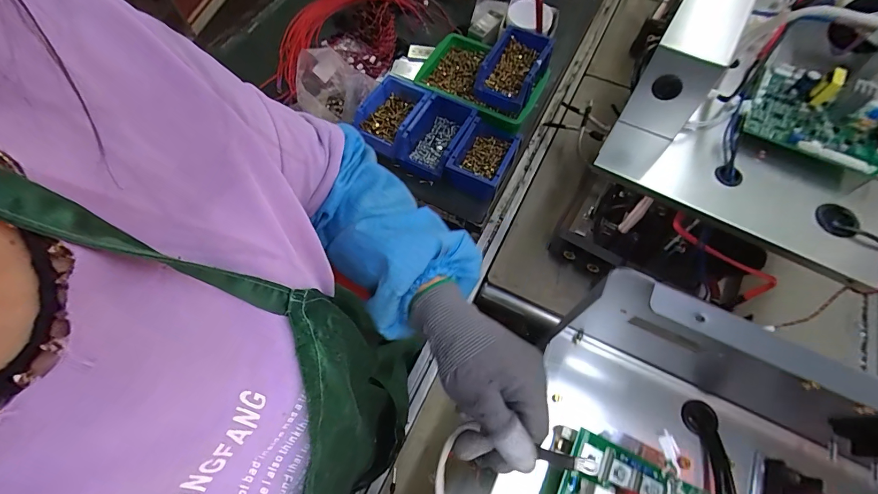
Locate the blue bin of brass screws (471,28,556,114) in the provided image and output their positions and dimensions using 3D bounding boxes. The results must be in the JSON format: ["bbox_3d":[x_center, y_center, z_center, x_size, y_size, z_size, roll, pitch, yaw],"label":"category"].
[{"bbox_3d":[0.147,-0.364,0.771,0.124,0.060,0.168,23,67,11],"label":"blue bin of brass screws"}]

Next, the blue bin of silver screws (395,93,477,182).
[{"bbox_3d":[-0.010,-0.224,0.771,0.117,0.067,0.167,25,67,12],"label":"blue bin of silver screws"}]

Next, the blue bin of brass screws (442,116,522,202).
[{"bbox_3d":[0.090,-0.175,0.747,0.107,0.053,0.157,27,68,12],"label":"blue bin of brass screws"}]

